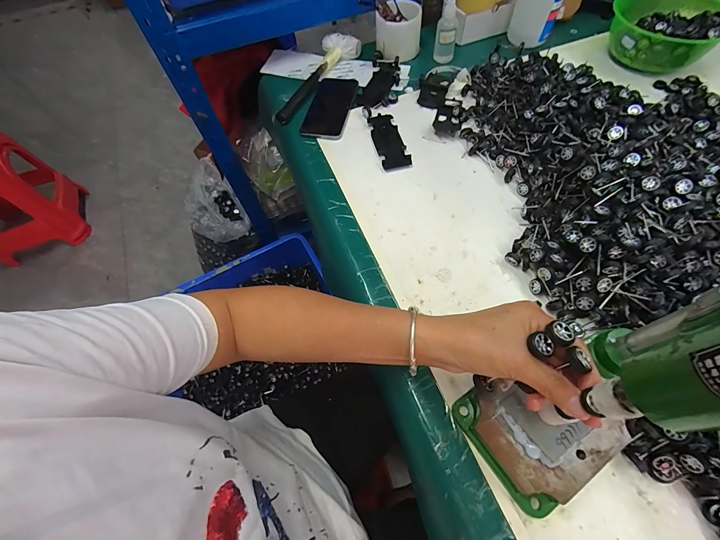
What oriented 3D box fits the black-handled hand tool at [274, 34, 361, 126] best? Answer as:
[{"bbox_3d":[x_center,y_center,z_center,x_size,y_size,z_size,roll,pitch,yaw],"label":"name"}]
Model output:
[{"bbox_3d":[-0.079,-0.371,0.626,0.074,0.034,0.248,18,64,13],"label":"black-handled hand tool"}]

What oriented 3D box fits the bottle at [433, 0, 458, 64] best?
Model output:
[{"bbox_3d":[0.165,-0.462,0.612,0.039,0.113,0.035,9,62,9],"label":"bottle"}]

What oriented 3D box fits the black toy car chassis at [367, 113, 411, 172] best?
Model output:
[{"bbox_3d":[0.047,-0.219,0.549,0.046,0.007,0.126,-13,61,-3],"label":"black toy car chassis"}]

